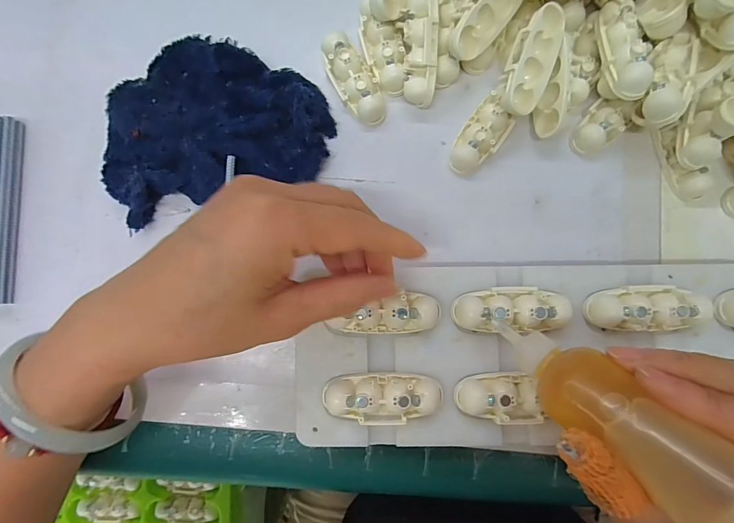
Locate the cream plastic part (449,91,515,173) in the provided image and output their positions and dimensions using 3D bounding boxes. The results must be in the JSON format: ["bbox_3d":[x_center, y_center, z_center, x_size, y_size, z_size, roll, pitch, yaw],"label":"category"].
[{"bbox_3d":[0.071,-0.078,0.240,0.025,0.014,0.049,35,87,3],"label":"cream plastic part"}]

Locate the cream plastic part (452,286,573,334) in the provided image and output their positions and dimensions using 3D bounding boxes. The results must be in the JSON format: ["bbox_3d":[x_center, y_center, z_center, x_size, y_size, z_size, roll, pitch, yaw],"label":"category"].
[{"bbox_3d":[0.078,0.026,0.208,0.060,0.021,0.024,1,86,1],"label":"cream plastic part"}]

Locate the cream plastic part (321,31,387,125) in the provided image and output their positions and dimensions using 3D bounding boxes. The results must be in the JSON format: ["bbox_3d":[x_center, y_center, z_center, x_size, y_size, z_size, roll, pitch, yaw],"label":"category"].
[{"bbox_3d":[-0.008,-0.114,0.243,0.025,0.016,0.058,-29,86,-2],"label":"cream plastic part"}]

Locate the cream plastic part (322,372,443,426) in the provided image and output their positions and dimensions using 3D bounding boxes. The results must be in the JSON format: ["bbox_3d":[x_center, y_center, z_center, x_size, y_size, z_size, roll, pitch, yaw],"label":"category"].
[{"bbox_3d":[0.009,0.075,0.209,0.062,0.015,0.025,-2,86,0],"label":"cream plastic part"}]

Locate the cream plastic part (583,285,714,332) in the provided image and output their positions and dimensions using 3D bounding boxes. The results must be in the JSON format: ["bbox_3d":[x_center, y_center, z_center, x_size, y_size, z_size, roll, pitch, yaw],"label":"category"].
[{"bbox_3d":[0.152,0.026,0.211,0.060,0.016,0.024,0,86,0],"label":"cream plastic part"}]

